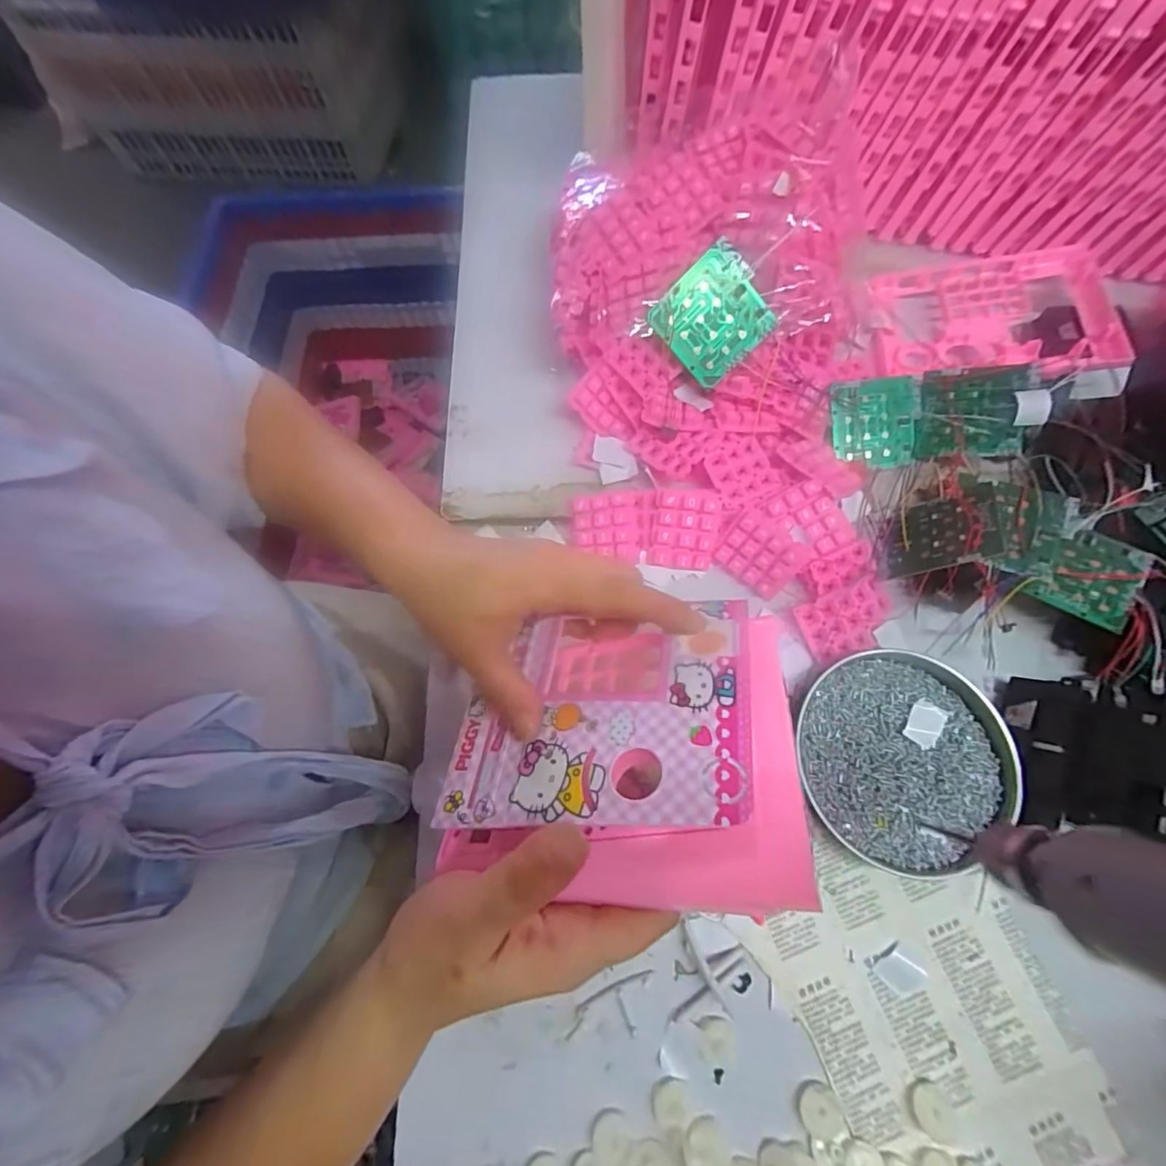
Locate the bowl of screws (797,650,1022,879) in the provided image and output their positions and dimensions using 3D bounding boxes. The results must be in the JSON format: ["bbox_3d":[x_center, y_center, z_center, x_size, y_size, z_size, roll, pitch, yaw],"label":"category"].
[{"bbox_3d":[0.213,0.115,0.333,0.131,0.019,0.132,2,71,2],"label":"bowl of screws"}]

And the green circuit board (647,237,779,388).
[{"bbox_3d":[0.096,-0.196,0.367,0.072,0.006,0.070,-42,98,15],"label":"green circuit board"}]

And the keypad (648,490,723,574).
[{"bbox_3d":[0.077,-0.040,0.379,0.048,0.007,0.059,9,97,2],"label":"keypad"}]

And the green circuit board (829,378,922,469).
[{"bbox_3d":[0.234,-0.129,0.402,0.071,0.005,0.068,-2,96,-4],"label":"green circuit board"}]

